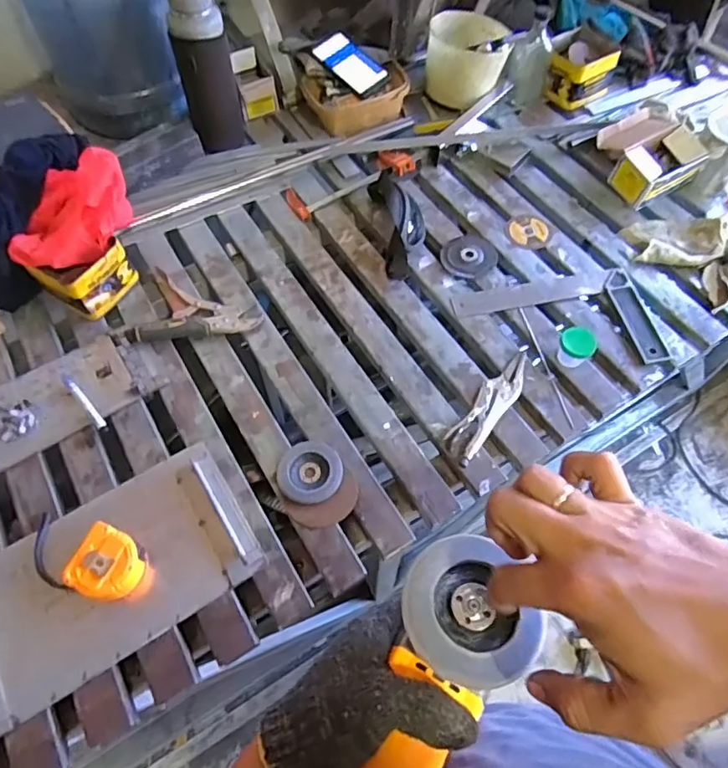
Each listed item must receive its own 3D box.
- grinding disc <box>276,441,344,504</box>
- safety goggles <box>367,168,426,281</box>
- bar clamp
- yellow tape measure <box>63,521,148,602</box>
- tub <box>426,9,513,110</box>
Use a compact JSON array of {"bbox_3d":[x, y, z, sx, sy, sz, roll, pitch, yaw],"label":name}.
[{"bbox_3d":[-0.074,0.121,0.742,0.086,0.011,0.085,0,61,-1],"label":"grinding disc"},{"bbox_3d":[0.065,-0.280,0.938,0.084,0.084,0.213,-7,74,-4],"label":"safety goggles"},{"bbox_3d":[0.001,-0.397,1.021,0.307,0.034,0.095,-26,65,-14],"label":"bar clamp"},{"bbox_3d":[-0.313,0.223,0.666,0.082,0.044,0.080,19,63,9],"label":"yellow tape measure"},{"bbox_3d":[0.207,-0.654,1.099,0.156,0.145,0.147,0,61,-1],"label":"tub"}]

